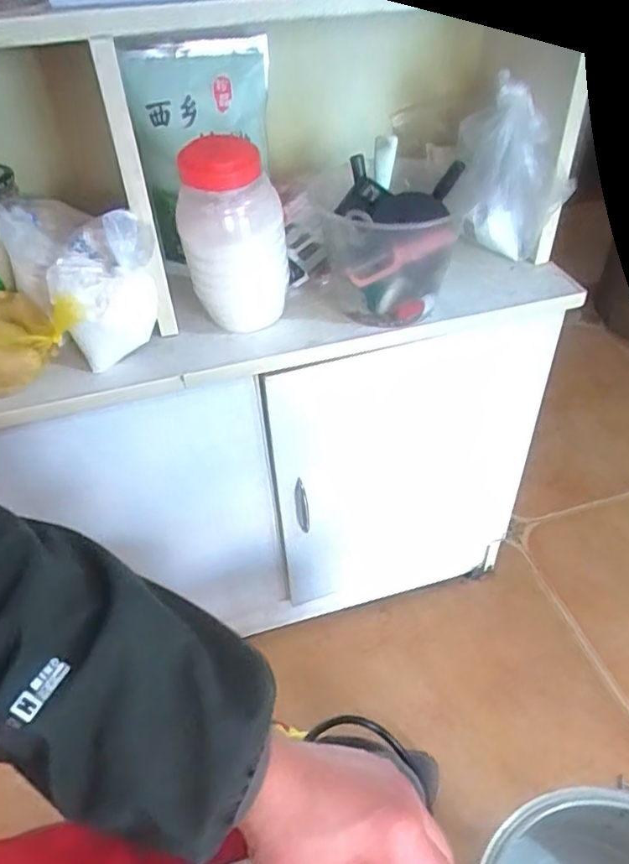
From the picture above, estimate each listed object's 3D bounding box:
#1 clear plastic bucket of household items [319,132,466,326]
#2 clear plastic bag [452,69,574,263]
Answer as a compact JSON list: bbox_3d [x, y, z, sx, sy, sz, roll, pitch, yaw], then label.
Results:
[{"bbox_3d":[0.090,-0.214,0.697,0.127,0.131,0.166,5,44,9],"label":"clear plastic bucket of household items"},{"bbox_3d":[0.236,-0.312,0.748,0.143,0.187,0.058,13,46,15],"label":"clear plastic bag"}]

